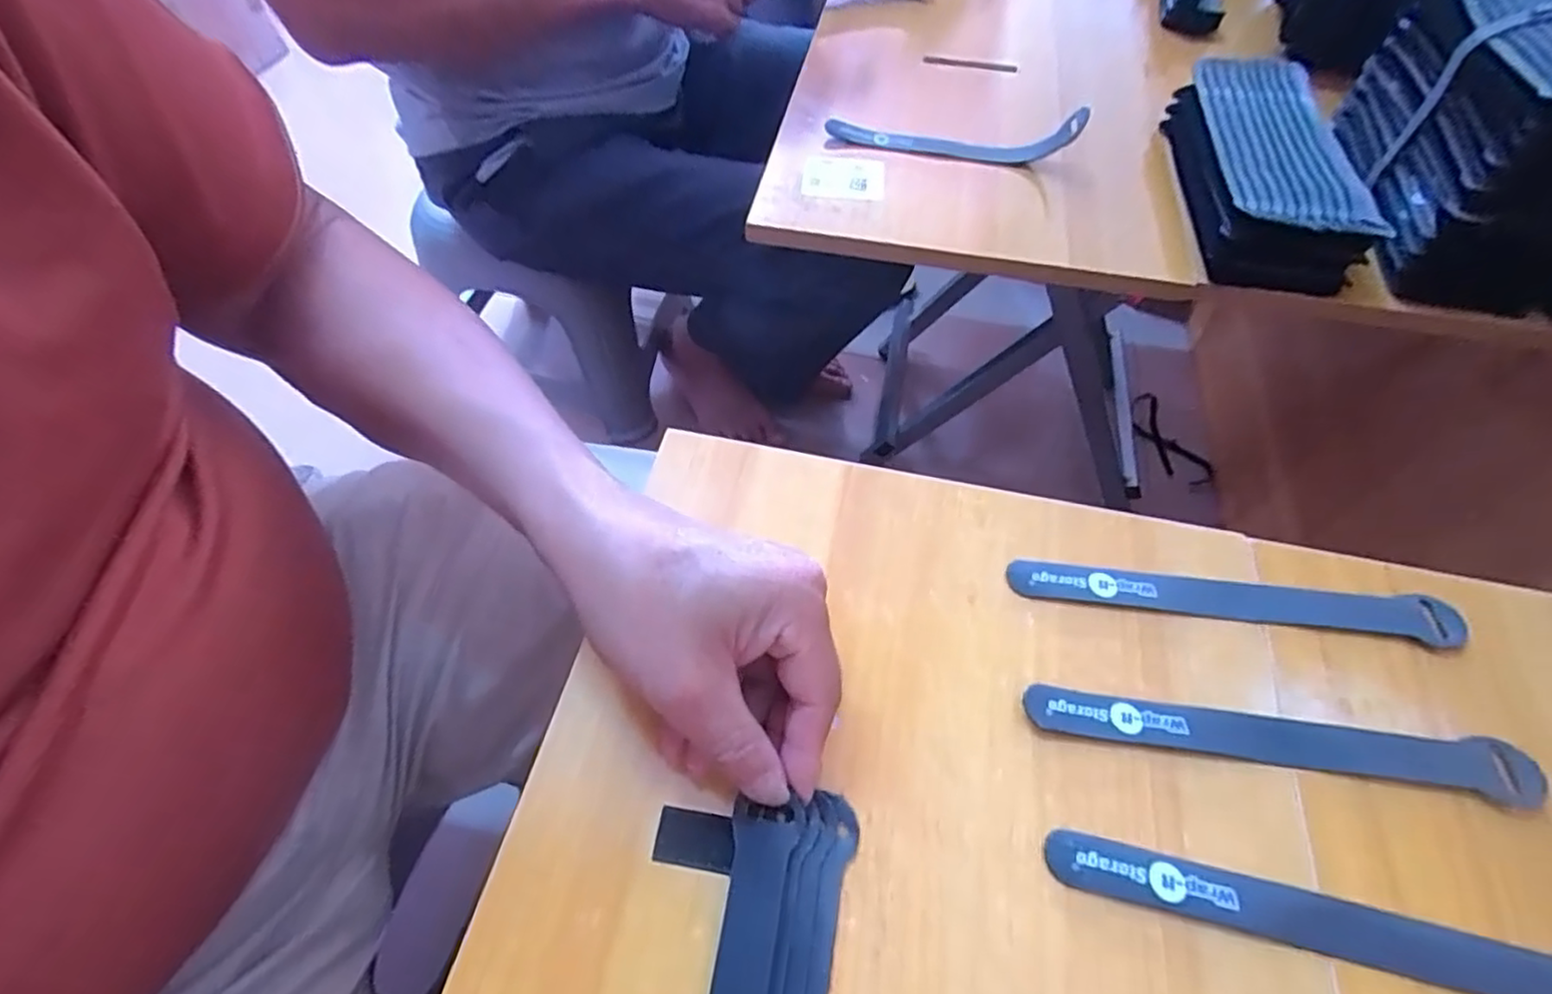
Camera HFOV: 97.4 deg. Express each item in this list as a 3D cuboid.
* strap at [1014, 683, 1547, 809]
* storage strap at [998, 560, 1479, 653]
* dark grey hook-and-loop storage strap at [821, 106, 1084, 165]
[{"bbox_3d":[0.203,0.099,0.280,0.196,0.005,0.023,7,55,5],"label":"strap"},{"bbox_3d":[0.209,0.048,0.315,0.197,0.004,0.022,5,55,4],"label":"storage strap"},{"bbox_3d":[0.133,-0.280,0.519,0.186,0.040,0.020,9,56,7],"label":"dark grey hook-and-loop storage strap"}]

